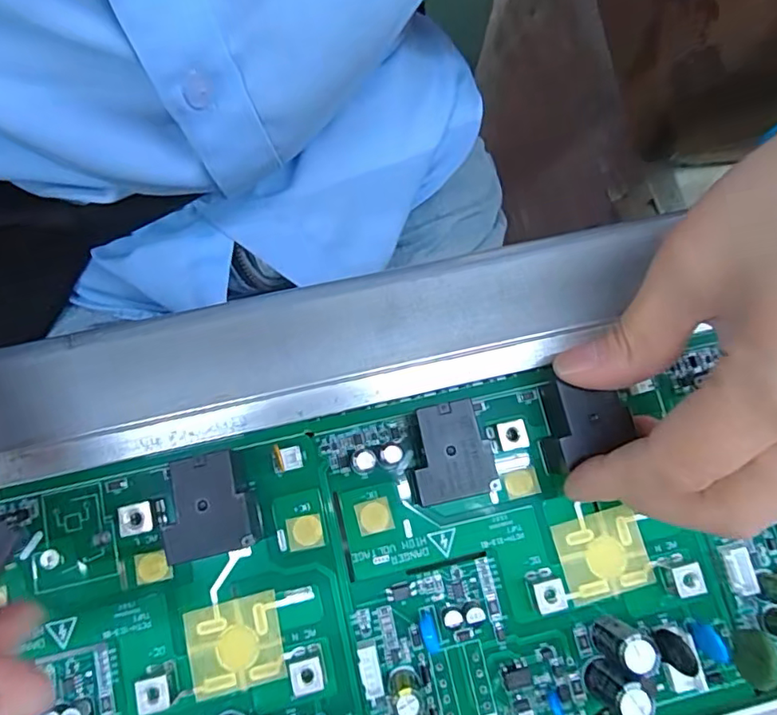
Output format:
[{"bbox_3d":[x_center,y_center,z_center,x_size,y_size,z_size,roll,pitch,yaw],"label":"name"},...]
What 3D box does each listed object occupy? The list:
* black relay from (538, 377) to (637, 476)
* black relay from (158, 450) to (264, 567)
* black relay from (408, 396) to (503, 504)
[{"bbox_3d":[0.068,0.023,0.193,0.025,0.023,0.029,-11,73,-5],"label":"black relay"},{"bbox_3d":[-0.057,0.050,0.182,0.030,0.024,0.031,-12,79,-6],"label":"black relay"},{"bbox_3d":[0.019,0.034,0.189,0.028,0.025,0.031,-12,79,-6],"label":"black relay"}]

